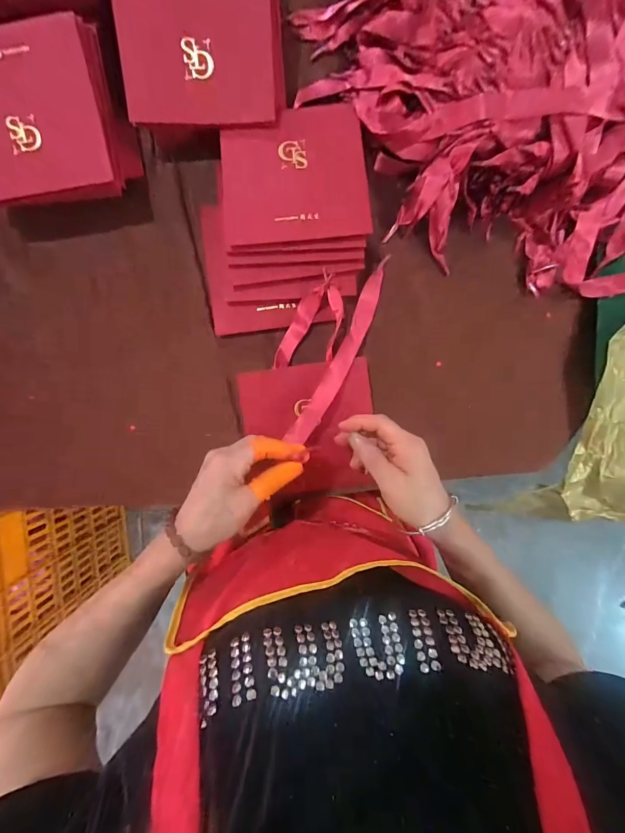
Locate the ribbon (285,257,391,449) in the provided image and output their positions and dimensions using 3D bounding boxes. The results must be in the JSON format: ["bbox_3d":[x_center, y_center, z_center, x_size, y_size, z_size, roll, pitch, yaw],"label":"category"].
[{"bbox_3d":[0.033,-0.067,0.359,0.025,0.015,0.211,26,79,0],"label":"ribbon"}]

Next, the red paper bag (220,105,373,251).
[{"bbox_3d":[-0.019,-0.235,0.339,0.138,0.009,0.123,-7,92,1],"label":"red paper bag"}]

